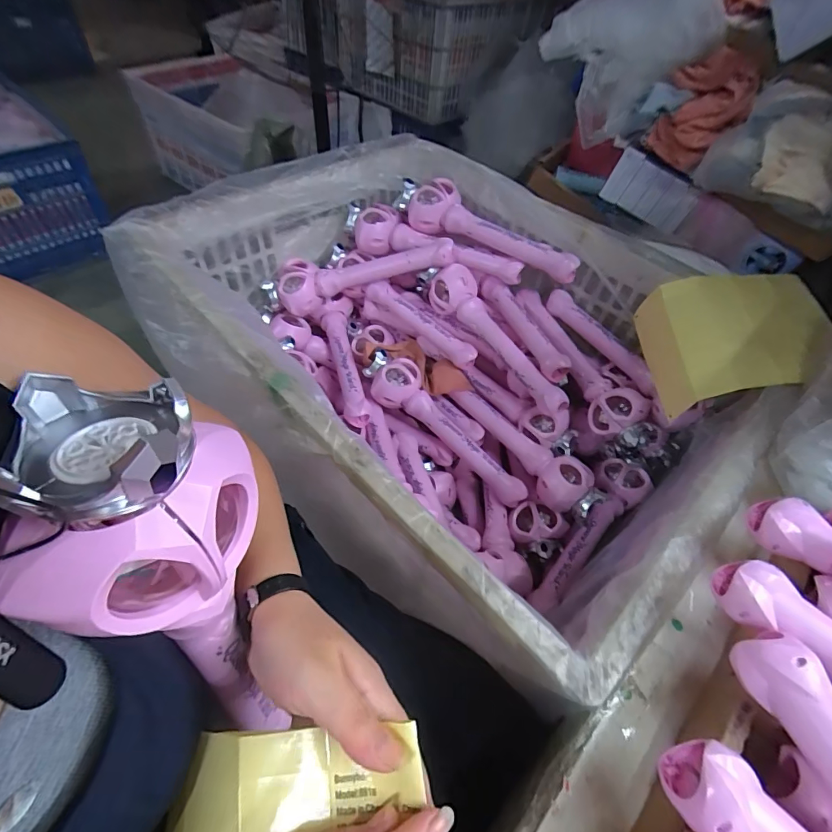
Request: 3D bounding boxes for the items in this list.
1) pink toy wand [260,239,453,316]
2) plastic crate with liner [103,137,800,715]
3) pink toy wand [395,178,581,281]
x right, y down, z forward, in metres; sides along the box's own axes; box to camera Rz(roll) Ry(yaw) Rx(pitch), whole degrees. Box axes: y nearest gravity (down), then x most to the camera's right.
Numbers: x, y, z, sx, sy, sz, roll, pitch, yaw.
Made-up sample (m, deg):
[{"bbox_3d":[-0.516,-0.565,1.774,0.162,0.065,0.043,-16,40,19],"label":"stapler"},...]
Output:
[{"bbox_3d":[-0.110,-0.266,0.821,0.361,0.070,0.083,-11,52,8],"label":"pink toy wand"},{"bbox_3d":[0.054,-0.085,0.729,0.821,0.337,0.622,39,58,22],"label":"plastic crate with liner"},{"bbox_3d":[0.128,-0.358,0.809,0.374,0.063,0.084,25,54,13],"label":"pink toy wand"}]

